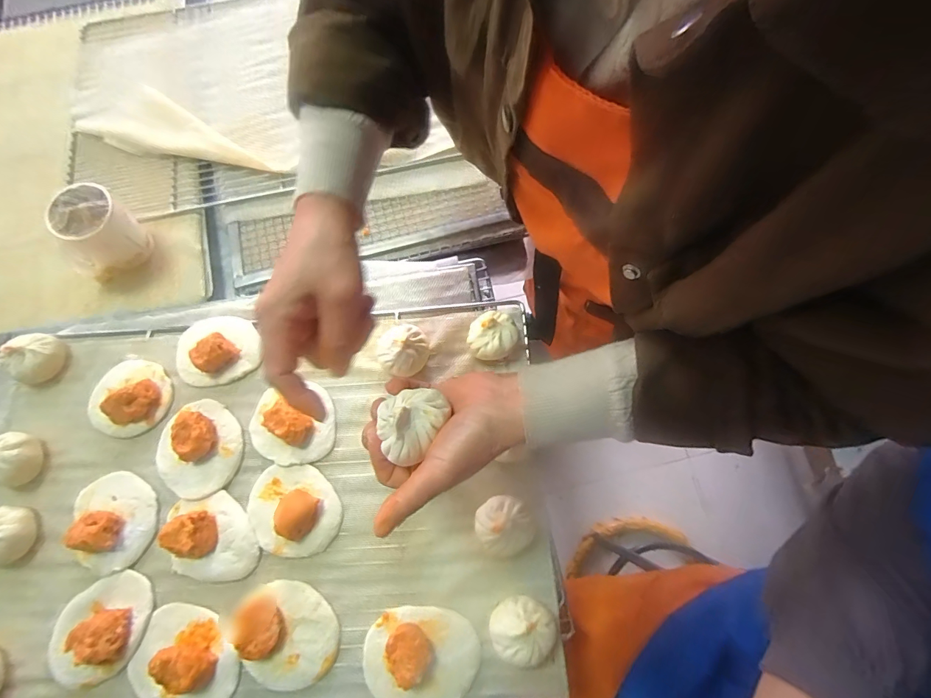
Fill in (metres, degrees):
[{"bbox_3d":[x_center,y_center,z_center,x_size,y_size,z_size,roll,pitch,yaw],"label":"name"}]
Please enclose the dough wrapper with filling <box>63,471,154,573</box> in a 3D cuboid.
[{"bbox_3d":[-0.359,0.169,0.416,0.081,0.036,0.092,-9,72,-2],"label":"dough wrapper with filling"}]

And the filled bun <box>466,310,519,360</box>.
[{"bbox_3d":[0.029,-0.013,0.460,0.050,0.043,0.051,18,73,6],"label":"filled bun"}]

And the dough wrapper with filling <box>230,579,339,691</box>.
[{"bbox_3d":[-0.164,0.261,0.387,0.078,0.018,0.094,-38,75,-11],"label":"dough wrapper with filling"}]

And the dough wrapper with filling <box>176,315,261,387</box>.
[{"bbox_3d":[-0.283,-0.004,0.474,0.097,0.033,0.082,-1,72,0],"label":"dough wrapper with filling"}]

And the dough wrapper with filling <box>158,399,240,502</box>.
[{"bbox_3d":[-0.282,0.102,0.439,0.082,0.028,0.101,-18,73,-5],"label":"dough wrapper with filling"}]

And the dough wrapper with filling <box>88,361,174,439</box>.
[{"bbox_3d":[-0.370,0.050,0.461,0.087,0.029,0.082,14,72,5],"label":"dough wrapper with filling"}]

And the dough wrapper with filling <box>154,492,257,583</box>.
[{"bbox_3d":[-0.251,0.184,0.413,0.082,0.030,0.081,-12,72,-3],"label":"dough wrapper with filling"}]

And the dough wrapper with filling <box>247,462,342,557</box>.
[{"bbox_3d":[-0.173,0.159,0.418,0.079,0.024,0.095,-43,76,-12],"label":"dough wrapper with filling"}]

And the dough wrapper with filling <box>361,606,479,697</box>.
[{"bbox_3d":[-0.041,0.275,0.372,0.102,0.029,0.083,-5,72,-1],"label":"dough wrapper with filling"}]

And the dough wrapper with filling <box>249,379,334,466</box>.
[{"bbox_3d":[-0.183,0.078,0.444,0.087,0.031,0.078,-3,72,0],"label":"dough wrapper with filling"}]

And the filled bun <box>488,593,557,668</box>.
[{"bbox_3d":[0.050,0.249,0.375,0.057,0.038,0.052,0,72,1],"label":"filled bun"}]

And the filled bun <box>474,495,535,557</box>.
[{"bbox_3d":[0.036,0.166,0.401,0.049,0.041,0.053,0,72,1],"label":"filled bun"}]

